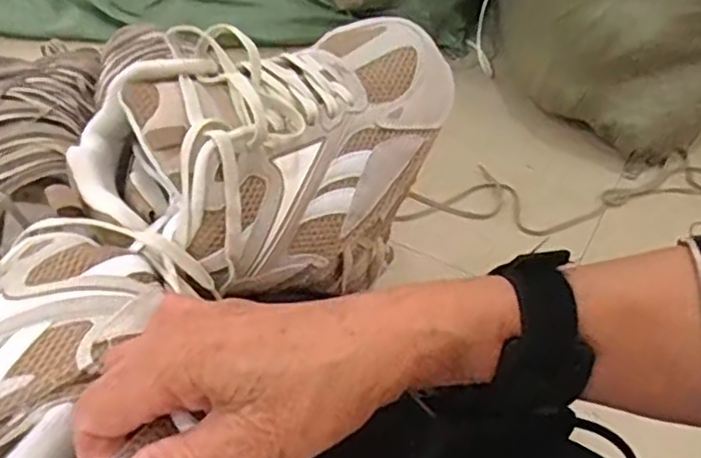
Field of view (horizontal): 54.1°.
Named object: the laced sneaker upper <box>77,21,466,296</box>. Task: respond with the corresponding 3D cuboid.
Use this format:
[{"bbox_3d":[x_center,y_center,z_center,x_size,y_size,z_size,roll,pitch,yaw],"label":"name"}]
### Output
[{"bbox_3d":[-0.036,-0.047,0.413,0.232,0.111,0.121,-23,52,-15],"label":"laced sneaker upper"}]

